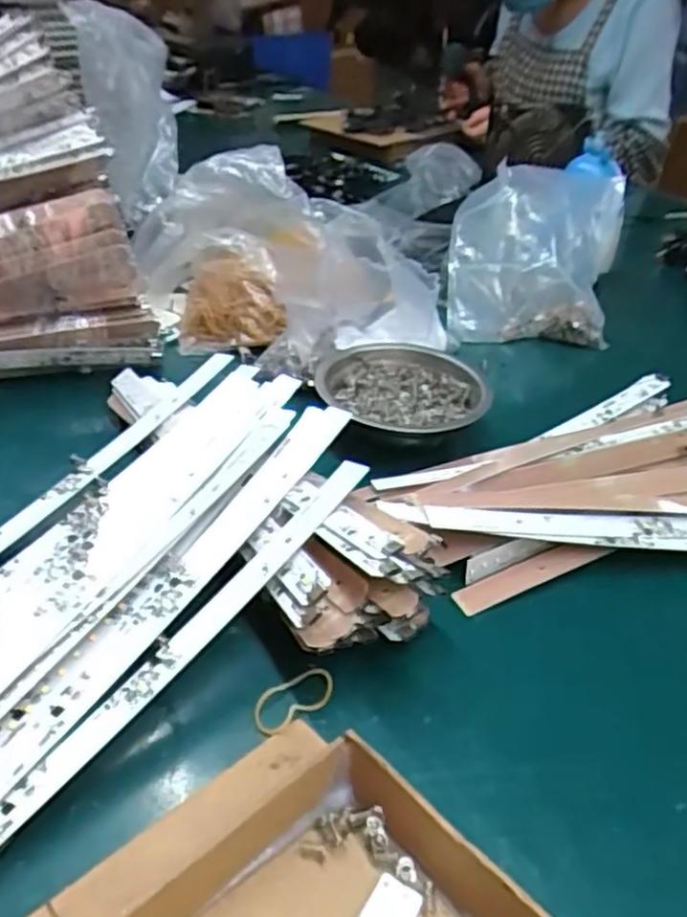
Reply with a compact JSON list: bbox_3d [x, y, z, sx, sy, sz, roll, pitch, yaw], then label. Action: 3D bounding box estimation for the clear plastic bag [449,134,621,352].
[{"bbox_3d":[0.192,-0.213,0.712,0.174,0.130,0.175,3,35,-3],"label":"clear plastic bag"}]

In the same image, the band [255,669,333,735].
[{"bbox_3d":[-0.023,0.112,0.334,0.042,0.004,0.021,-24,44,-32],"label":"band"}]

